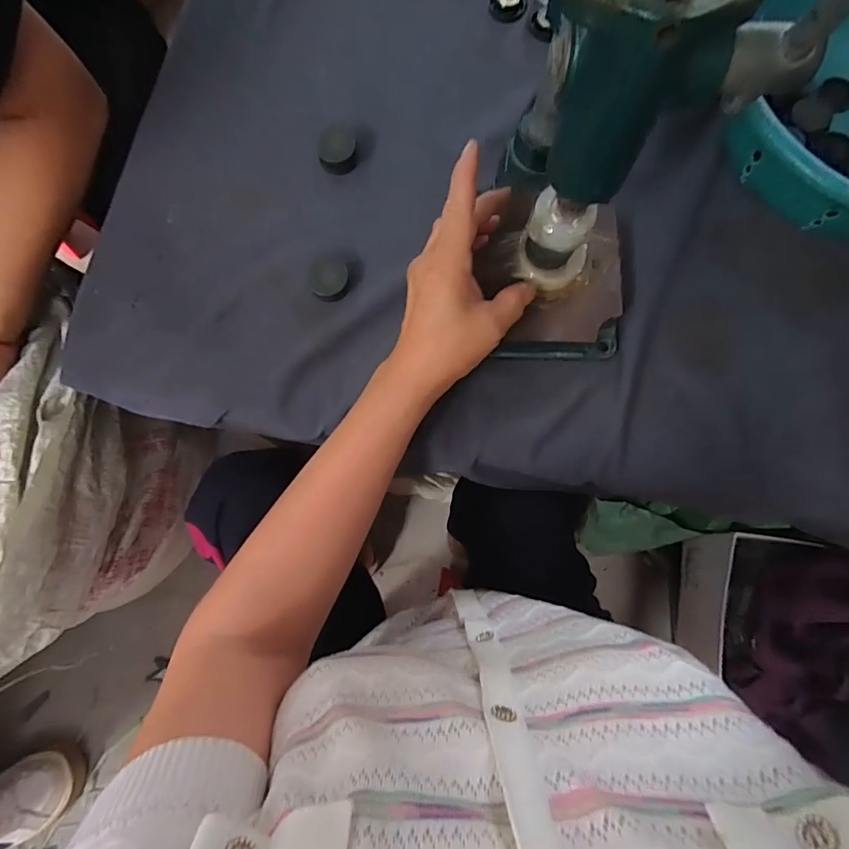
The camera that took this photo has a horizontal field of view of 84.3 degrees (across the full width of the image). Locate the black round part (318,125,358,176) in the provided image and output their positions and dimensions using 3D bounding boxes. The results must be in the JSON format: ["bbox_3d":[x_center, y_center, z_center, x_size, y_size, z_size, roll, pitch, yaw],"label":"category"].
[{"bbox_3d":[-0.075,-0.237,0.402,0.032,0.020,0.035,0,77,-1],"label":"black round part"}]

